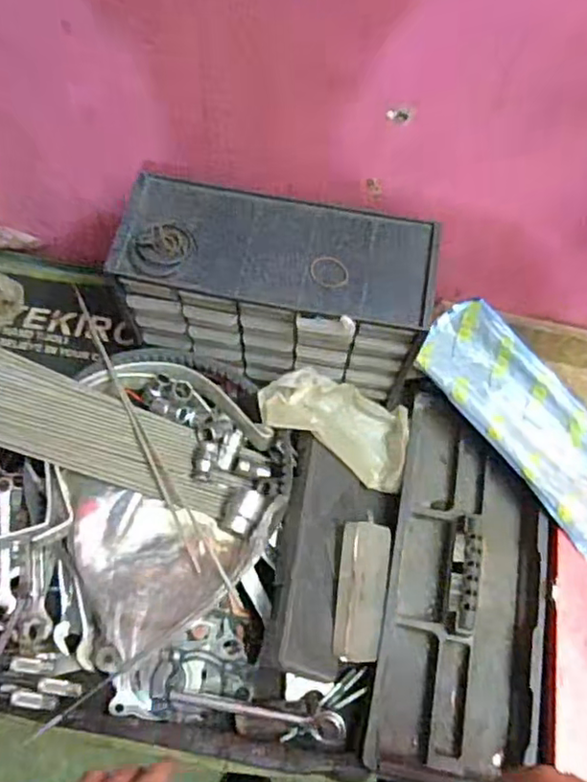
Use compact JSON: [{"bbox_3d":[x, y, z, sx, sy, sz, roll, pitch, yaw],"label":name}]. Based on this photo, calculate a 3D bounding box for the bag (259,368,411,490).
[{"bbox_3d":[0.049,0.036,0.668,0.183,0.058,0.097,29,62,-31],"label":"bag"}]

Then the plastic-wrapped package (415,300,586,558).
[{"bbox_3d":[0.286,0.059,0.668,0.111,0.018,0.364,-40,83,-8],"label":"plastic-wrapped package"}]

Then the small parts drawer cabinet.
[{"bbox_3d":[-0.018,-0.101,0.631,0.295,0.150,0.134,8,66,0],"label":"small parts drawer cabinet"}]

